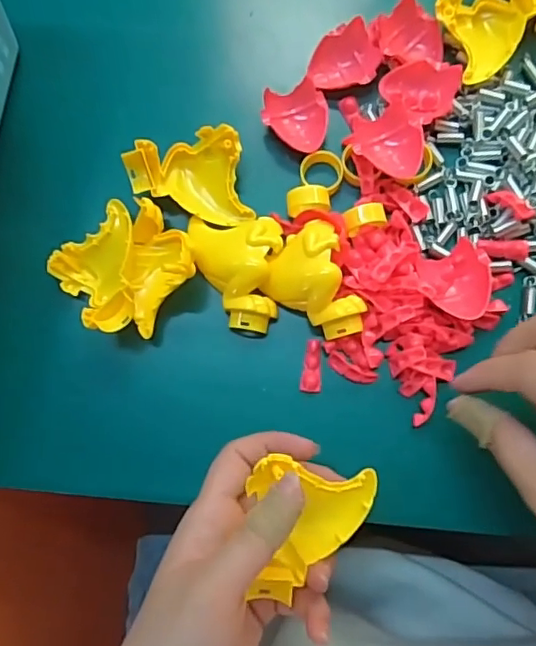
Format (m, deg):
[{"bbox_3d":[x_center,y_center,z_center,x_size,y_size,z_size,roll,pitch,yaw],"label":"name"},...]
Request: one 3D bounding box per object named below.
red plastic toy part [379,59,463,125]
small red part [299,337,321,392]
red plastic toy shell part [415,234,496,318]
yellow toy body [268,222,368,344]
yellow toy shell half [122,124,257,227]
[{"bbox_3d":[0.089,-0.140,0.338,0.042,0.009,0.037,20,83,9],"label":"red plastic toy part"},{"bbox_3d":[0.025,0.025,0.327,0.012,0.005,0.030,5,81,7],"label":"small red part"},{"bbox_3d":[0.103,-0.024,0.311,0.036,0.018,0.047,-24,51,23],"label":"red plastic toy shell part"},{"bbox_3d":[0.025,-0.021,0.319,0.044,0.021,0.064,-23,79,2],"label":"yellow toy body"},{"bbox_3d":[-0.047,-0.085,0.336,0.066,0.027,0.056,-11,79,4],"label":"yellow toy shell half"}]

